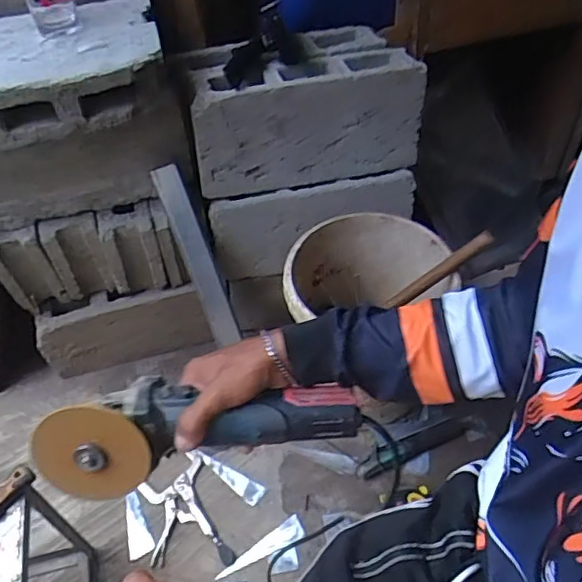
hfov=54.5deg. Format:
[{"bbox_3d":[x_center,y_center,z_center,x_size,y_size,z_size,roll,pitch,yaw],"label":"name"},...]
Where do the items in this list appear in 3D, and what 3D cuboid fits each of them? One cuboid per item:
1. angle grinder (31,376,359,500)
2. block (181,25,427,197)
[{"bbox_3d":[-0.083,0.116,0.520,0.278,0.069,0.084,-7,50,-9],"label":"angle grinder"},{"bbox_3d":[0.013,-0.344,1.045,0.392,0.191,0.208,-12,49,-8],"label":"block"}]

